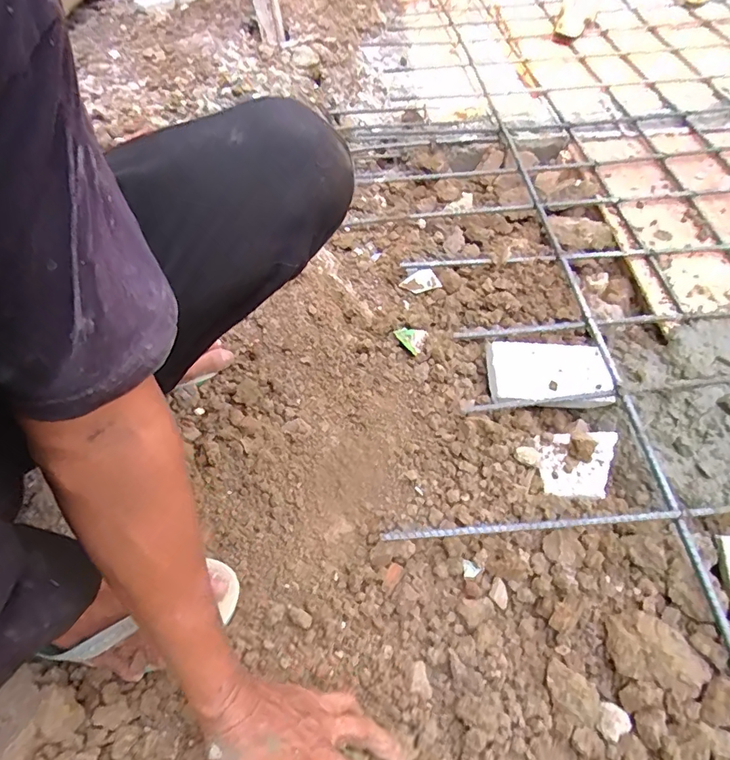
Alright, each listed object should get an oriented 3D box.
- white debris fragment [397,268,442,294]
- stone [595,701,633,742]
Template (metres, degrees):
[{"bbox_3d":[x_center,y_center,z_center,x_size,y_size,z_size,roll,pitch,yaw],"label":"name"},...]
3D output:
[{"bbox_3d":[0.108,-0.193,0.913,0.076,0.007,0.043,-15,85,19],"label":"white debris fragment"},{"bbox_3d":[0.272,0.379,0.513,0.037,0.017,0.029,-39,62,-20],"label":"stone"}]

